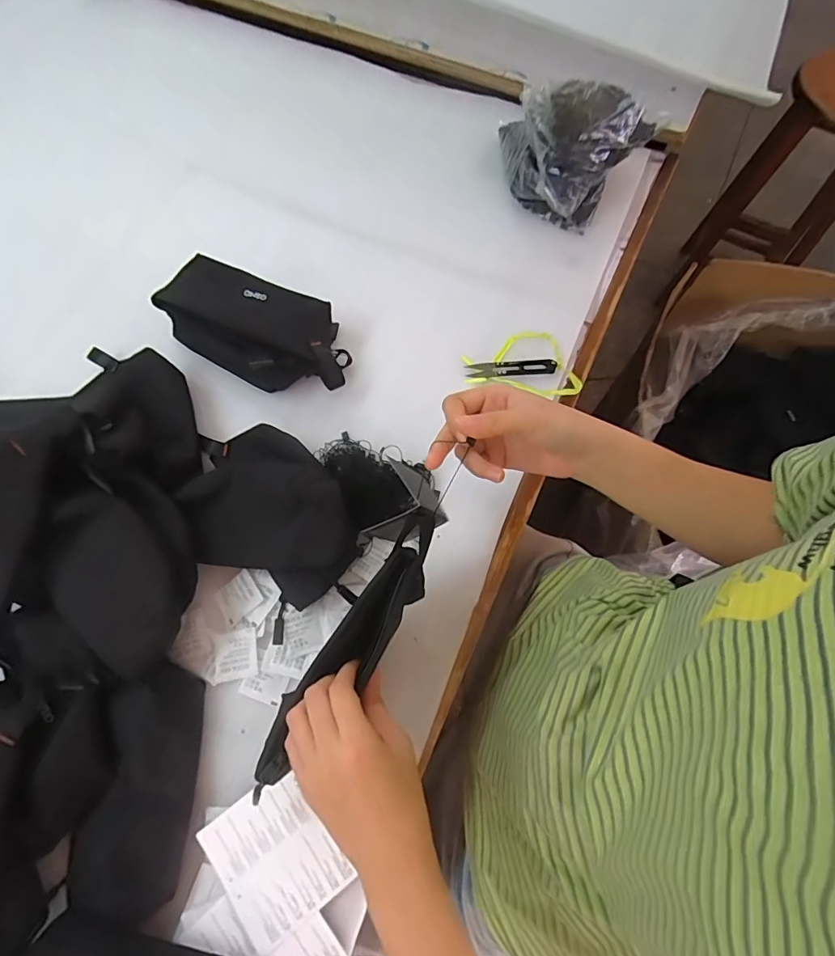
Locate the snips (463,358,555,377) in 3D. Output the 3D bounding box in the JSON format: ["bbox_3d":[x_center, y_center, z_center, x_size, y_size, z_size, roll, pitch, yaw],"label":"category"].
[{"bbox_3d":[0.109,-0.128,0.565,0.103,0.004,0.022,-4,69,-2],"label":"snips"}]

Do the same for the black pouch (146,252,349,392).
[{"bbox_3d":[-0.173,-0.168,0.540,0.202,0.071,0.110,19,70,6],"label":"black pouch"}]

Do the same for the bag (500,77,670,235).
[{"bbox_3d":[0.194,-0.416,0.630,0.187,0.134,0.135,17,70,5],"label":"bag"}]

